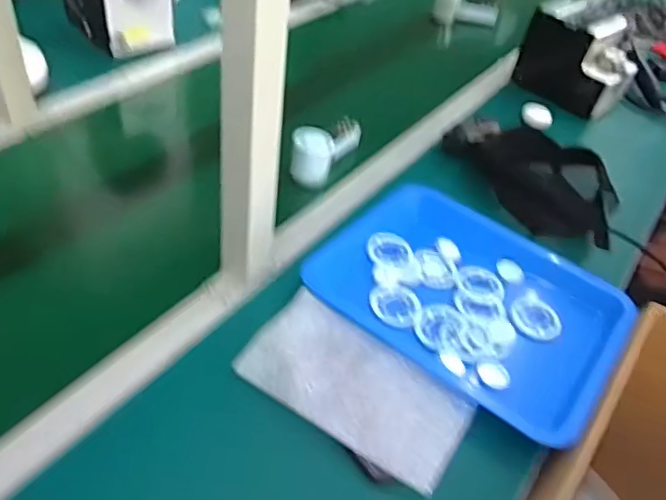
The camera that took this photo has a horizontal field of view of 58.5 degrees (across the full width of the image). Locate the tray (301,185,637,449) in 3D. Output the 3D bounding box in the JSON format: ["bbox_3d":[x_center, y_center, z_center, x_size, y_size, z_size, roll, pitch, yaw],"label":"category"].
[{"bbox_3d":[0.164,0.051,0.701,0.336,0.040,0.271,33,47,22],"label":"tray"}]

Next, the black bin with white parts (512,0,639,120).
[{"bbox_3d":[0.446,-0.354,1.082,0.189,0.127,0.115,35,48,24],"label":"black bin with white parts"}]

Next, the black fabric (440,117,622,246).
[{"bbox_3d":[0.312,-0.109,0.882,0.146,0.064,0.313,-20,51,-30],"label":"black fabric"}]

